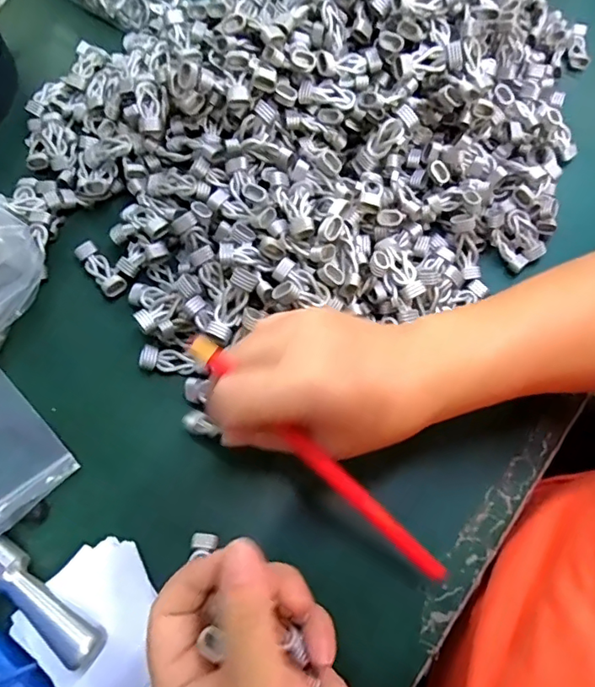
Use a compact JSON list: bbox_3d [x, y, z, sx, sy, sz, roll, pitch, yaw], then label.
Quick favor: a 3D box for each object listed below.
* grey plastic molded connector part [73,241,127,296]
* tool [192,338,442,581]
[{"bbox_3d":[-0.132,-0.050,0.358,0.015,0.009,0.044,-38,74,-15],"label":"grey plastic molded connector part"},{"bbox_3d":[0.011,0.057,0.257,0.166,0.006,0.010,44,72,-4],"label":"tool"}]

